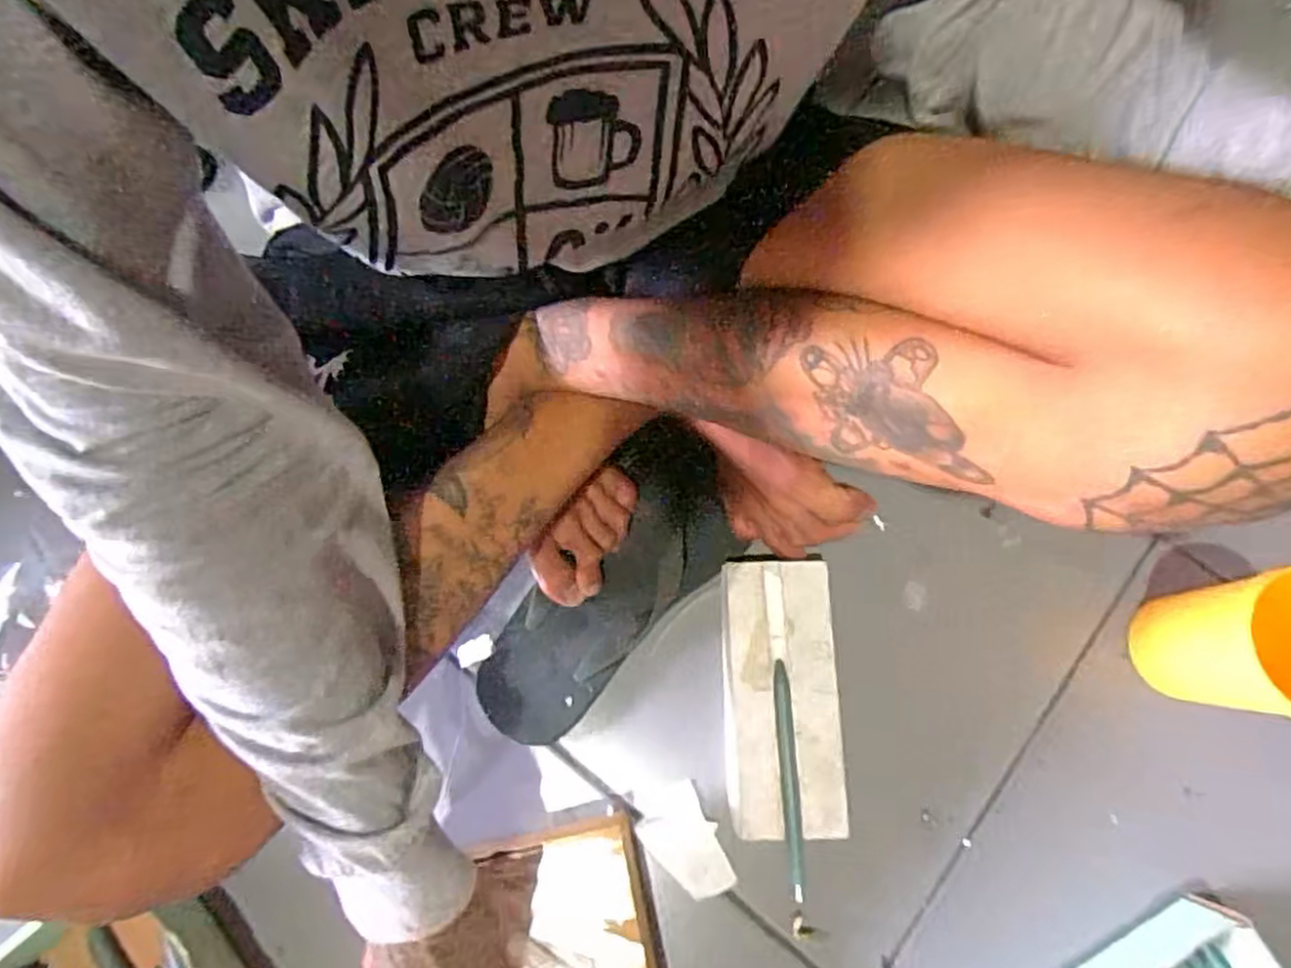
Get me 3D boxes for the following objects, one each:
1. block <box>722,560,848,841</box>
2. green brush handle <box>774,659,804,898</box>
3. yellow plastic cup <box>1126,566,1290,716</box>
[{"bbox_3d":[0.094,0.147,0.512,0.073,0.047,0.178,-2,76,0],"label":"block"},{"bbox_3d":[0.094,0.194,0.479,0.012,0.007,0.144,-2,76,0],"label":"green brush handle"},{"bbox_3d":[0.394,0.107,0.477,0.082,0.124,0.086,0,76,1],"label":"yellow plastic cup"}]

